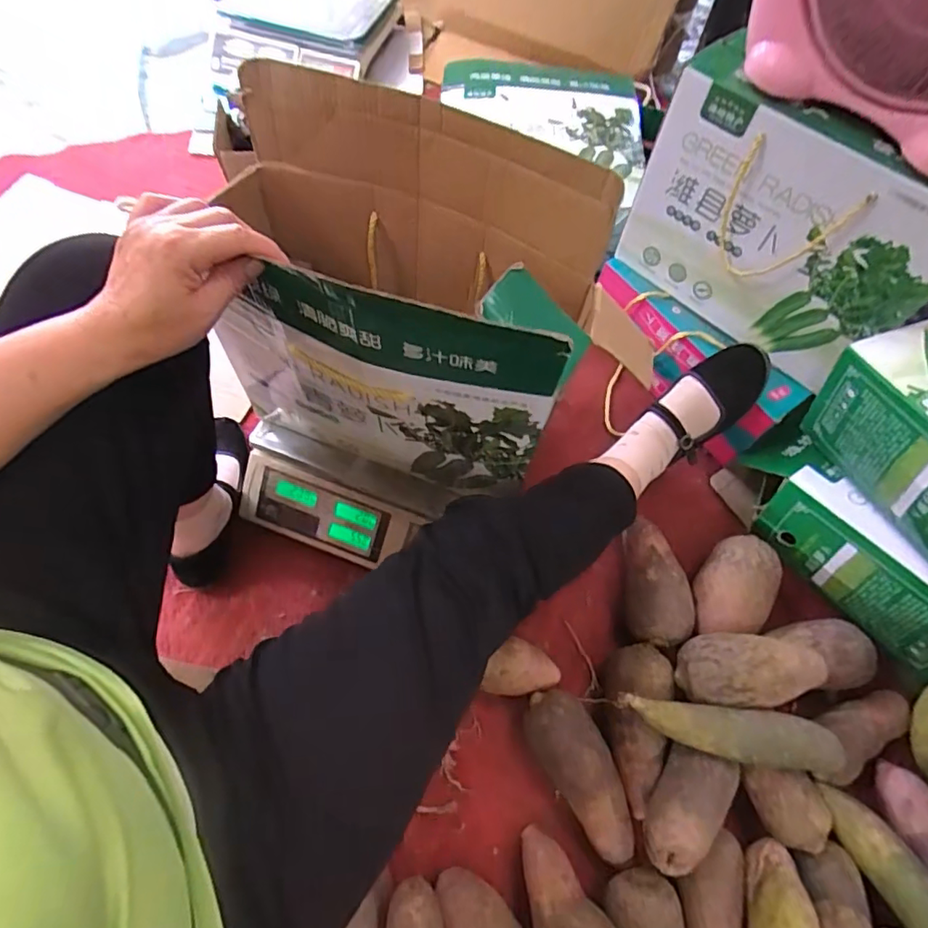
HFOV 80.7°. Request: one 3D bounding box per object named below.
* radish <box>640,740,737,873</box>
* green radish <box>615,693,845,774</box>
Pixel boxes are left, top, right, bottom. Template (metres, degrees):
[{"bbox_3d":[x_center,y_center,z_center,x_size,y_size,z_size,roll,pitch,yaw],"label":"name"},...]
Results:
[{"bbox_3d":[0.230,0.356,0.566,0.062,0.052,0.133,43,48,16],"label":"radish"},{"bbox_3d":[0.293,0.290,0.587,0.235,0.045,0.053,7,64,0],"label":"green radish"}]

